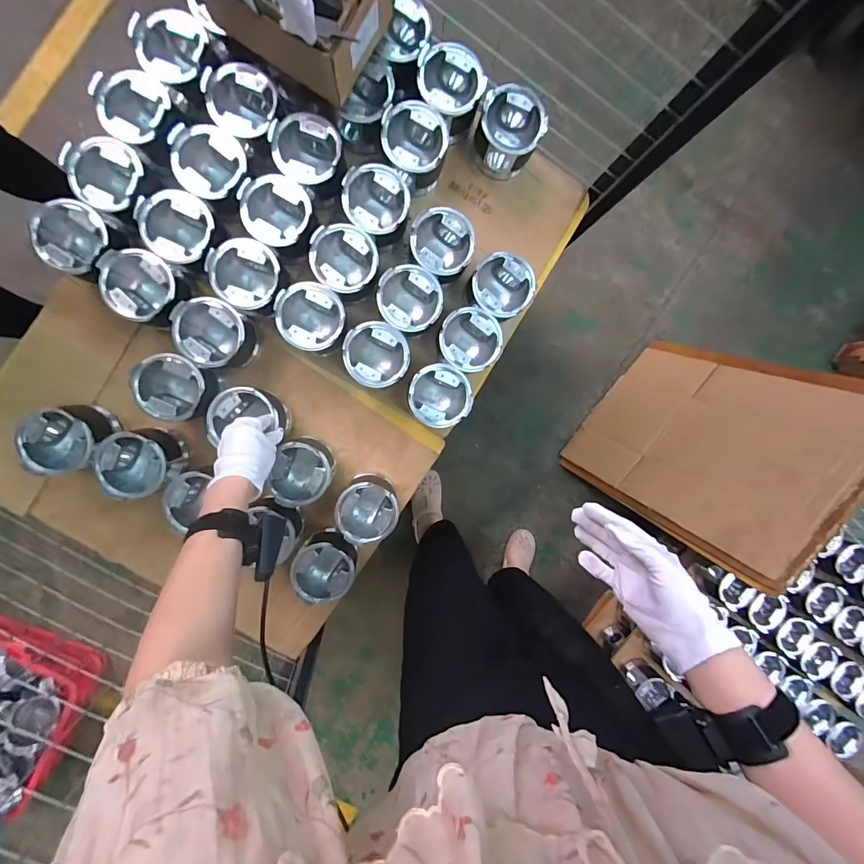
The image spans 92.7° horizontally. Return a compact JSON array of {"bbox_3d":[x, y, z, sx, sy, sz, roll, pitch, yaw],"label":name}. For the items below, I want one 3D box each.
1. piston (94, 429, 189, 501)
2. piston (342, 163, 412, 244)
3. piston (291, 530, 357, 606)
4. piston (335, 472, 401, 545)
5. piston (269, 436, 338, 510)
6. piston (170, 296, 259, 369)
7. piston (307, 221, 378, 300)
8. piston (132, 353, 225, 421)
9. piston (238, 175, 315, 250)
[{"bbox_3d":[-0.447,0.047,0.648,0.095,0.086,0.097,-1,95,-6],"label":"piston"},{"bbox_3d":[-0.085,-0.347,0.642,0.096,0.092,0.095,-1,95,-6],"label":"piston"},{"bbox_3d":[-0.181,0.227,0.693,0.094,0.112,0.090,-1,95,-6],"label":"piston"},{"bbox_3d":[-0.107,0.123,0.689,0.094,0.096,0.096,-1,95,-6],"label":"piston"},{"bbox_3d":[-0.206,0.063,0.666,0.092,0.094,0.100,19,93,-7],"label":"piston"},{"bbox_3d":[-0.327,-0.146,0.630,0.104,0.075,0.097,-1,95,-6],"label":"piston"},{"bbox_3d":[-0.132,-0.260,0.646,0.093,0.089,0.096,-1,95,-6],"label":"piston"},{"bbox_3d":[-0.385,-0.067,0.623,0.105,0.083,0.090,14,93,-7],"label":"piston"},{"bbox_3d":[-0.227,-0.321,0.625,0.095,0.080,0.093,-13,96,-5],"label":"piston"}]

